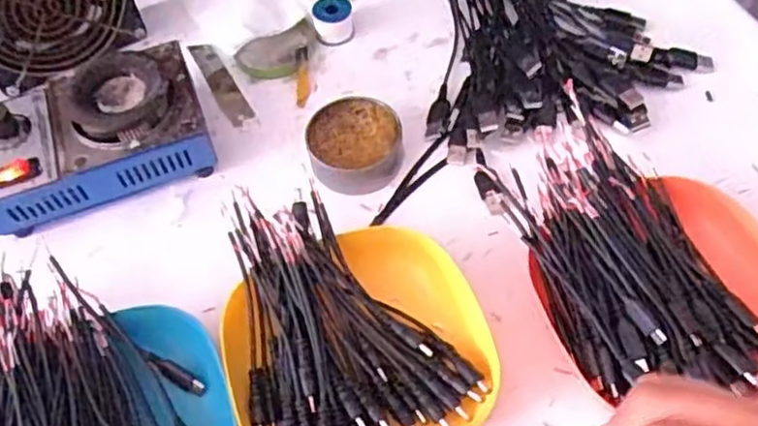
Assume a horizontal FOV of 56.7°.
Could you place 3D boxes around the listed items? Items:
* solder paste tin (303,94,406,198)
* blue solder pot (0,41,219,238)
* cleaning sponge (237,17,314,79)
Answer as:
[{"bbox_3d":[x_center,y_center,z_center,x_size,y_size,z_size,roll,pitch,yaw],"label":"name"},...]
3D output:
[{"bbox_3d":[-0.016,-0.046,0.475,0.062,0.025,0.063,-2,58,3],"label":"solder paste tin"},{"bbox_3d":[-0.194,-0.052,0.475,0.150,0.061,0.099,-21,59,-8],"label":"blue solder pot"},{"bbox_3d":[-0.077,-0.126,0.542,0.062,0.013,0.040,-22,59,-9],"label":"cleaning sponge"}]

